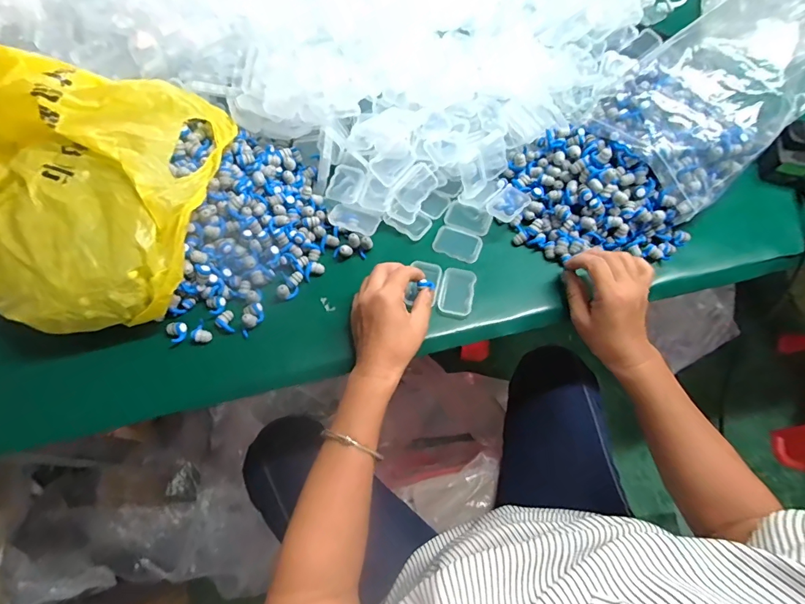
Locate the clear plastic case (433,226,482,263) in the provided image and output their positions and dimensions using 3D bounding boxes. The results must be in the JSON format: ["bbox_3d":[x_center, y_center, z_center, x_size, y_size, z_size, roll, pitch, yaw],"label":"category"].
[{"bbox_3d":[0.066,-0.069,0.492,0.055,0.012,0.032,22,67,9],"label":"clear plastic case"}]

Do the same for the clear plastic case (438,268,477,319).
[{"bbox_3d":[0.061,-0.011,0.459,0.036,0.009,0.056,13,66,5],"label":"clear plastic case"}]

